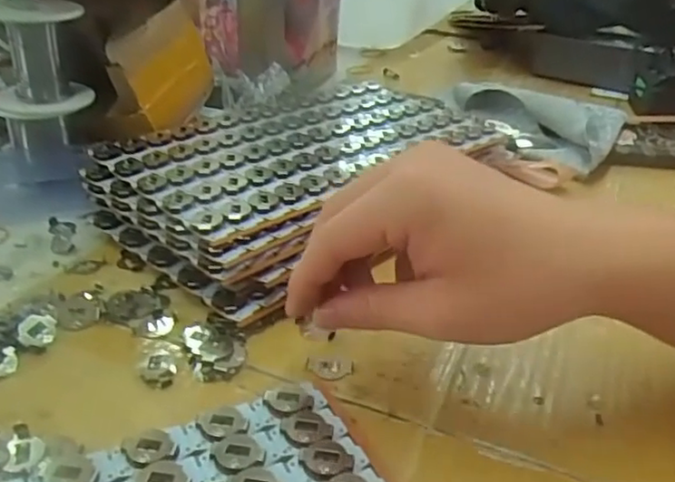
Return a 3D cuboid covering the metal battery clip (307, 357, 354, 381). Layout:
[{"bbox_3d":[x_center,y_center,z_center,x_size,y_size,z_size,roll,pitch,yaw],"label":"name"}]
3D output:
[{"bbox_3d":[-0.004,0.060,0.307,0.022,0.004,0.013,3,30,3],"label":"metal battery clip"}]

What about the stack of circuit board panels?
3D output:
[{"bbox_3d":[-0.021,-0.051,0.448,0.172,0.043,0.269,25,38,35],"label":"stack of circuit board panels"}]

